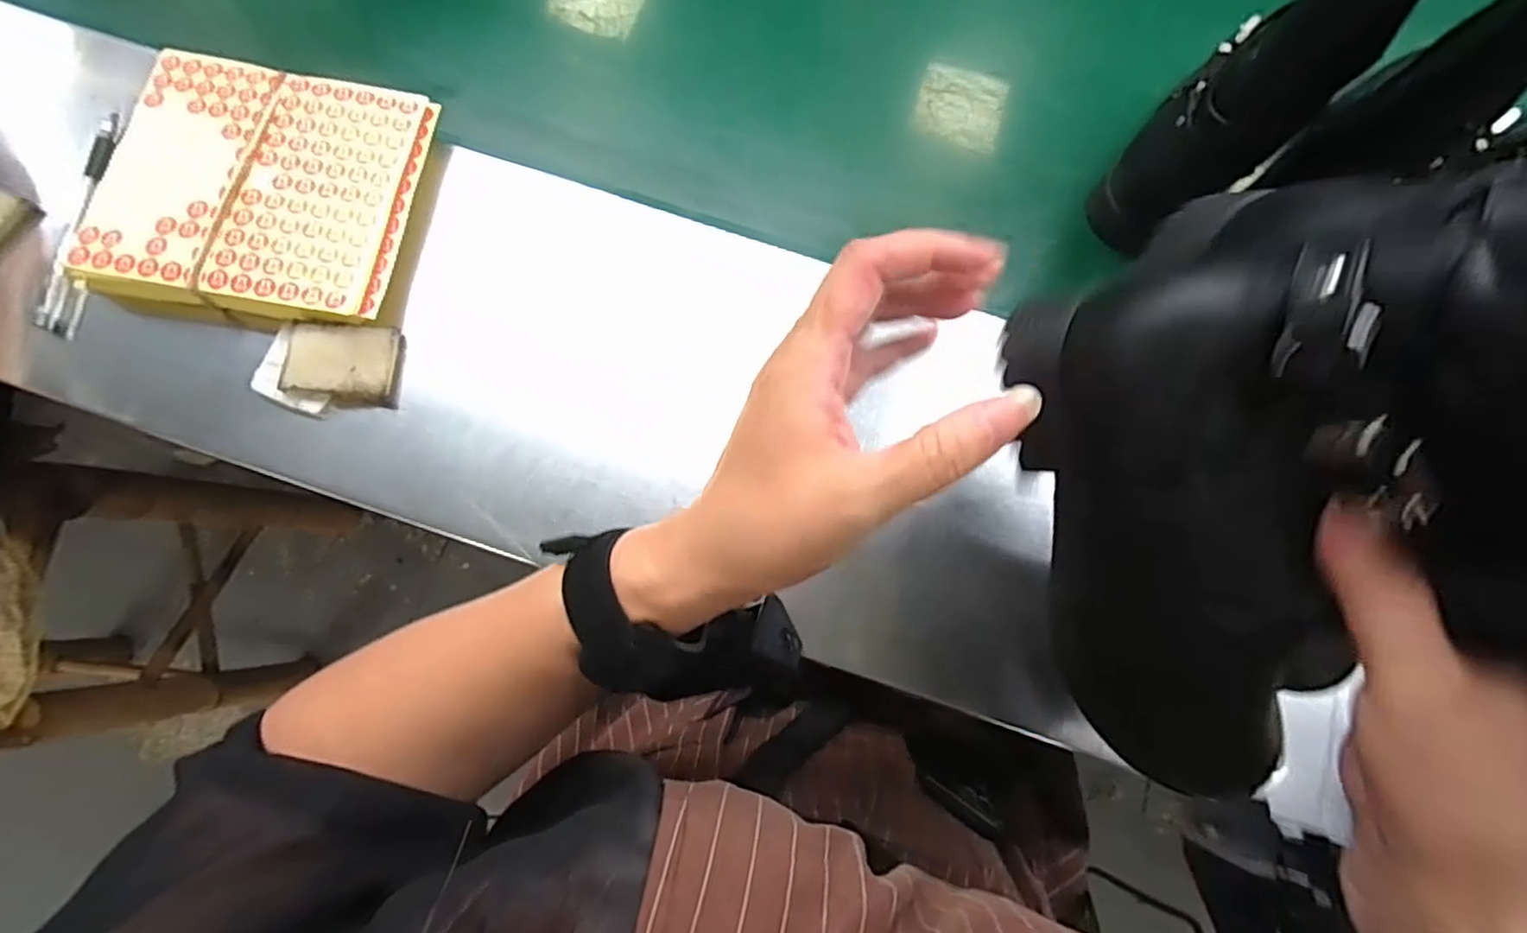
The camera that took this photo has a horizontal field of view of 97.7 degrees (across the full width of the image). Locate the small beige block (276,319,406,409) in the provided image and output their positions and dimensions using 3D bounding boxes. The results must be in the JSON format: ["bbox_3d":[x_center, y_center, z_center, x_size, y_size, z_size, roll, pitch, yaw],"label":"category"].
[{"bbox_3d":[-0.253,-0.062,0.400,0.061,0.013,0.048,1,78,-1],"label":"small beige block"}]

